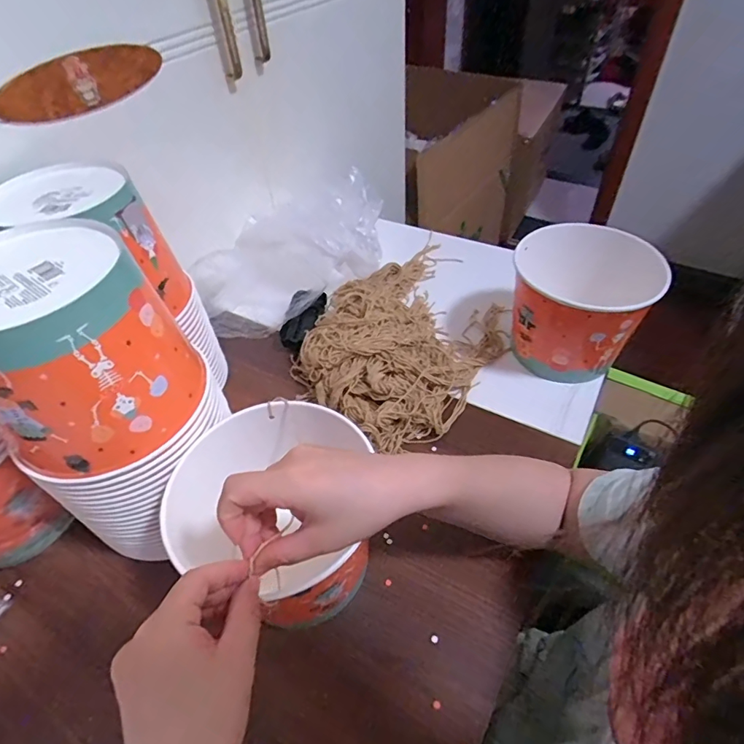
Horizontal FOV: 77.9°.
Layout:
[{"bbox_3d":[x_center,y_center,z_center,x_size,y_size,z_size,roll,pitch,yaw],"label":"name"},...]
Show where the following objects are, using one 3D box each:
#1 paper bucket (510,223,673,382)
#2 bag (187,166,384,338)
[{"bbox_3d":[0.256,-0.086,0.583,0.163,0.130,0.164,-2,47,2],"label":"paper bucket"},{"bbox_3d":[-0.114,-0.182,0.695,0.300,0.133,0.161,-20,49,-14],"label":"bag"}]

